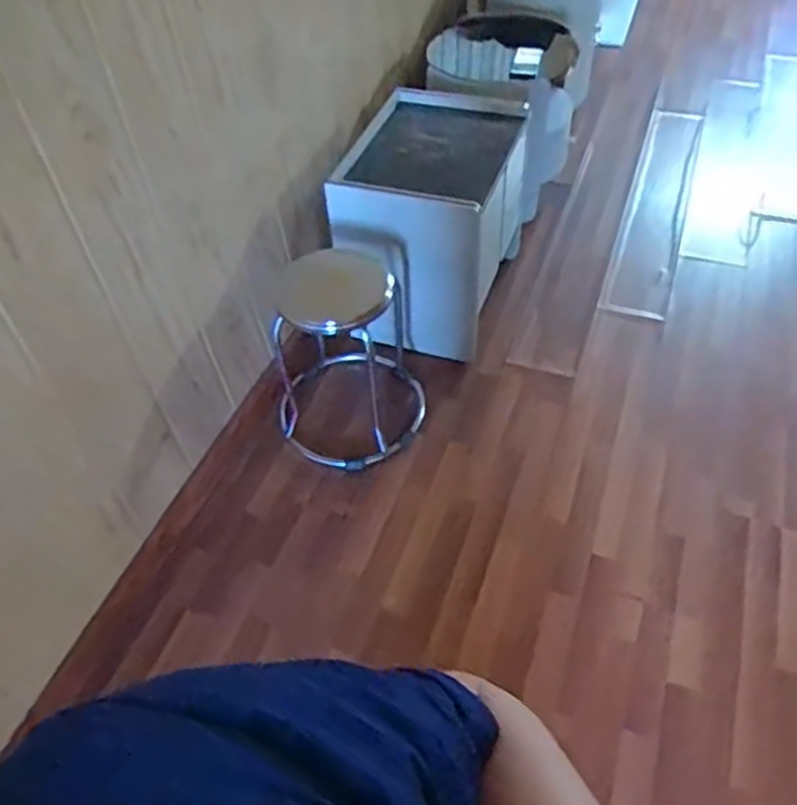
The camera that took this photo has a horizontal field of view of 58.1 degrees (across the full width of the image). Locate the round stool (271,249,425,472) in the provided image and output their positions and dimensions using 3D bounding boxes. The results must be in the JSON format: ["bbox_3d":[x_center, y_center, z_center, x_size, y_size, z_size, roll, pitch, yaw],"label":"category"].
[{"bbox_3d":[-0.131,-0.130,1.759,0.361,0.406,0.414,-2,50,4],"label":"round stool"}]

